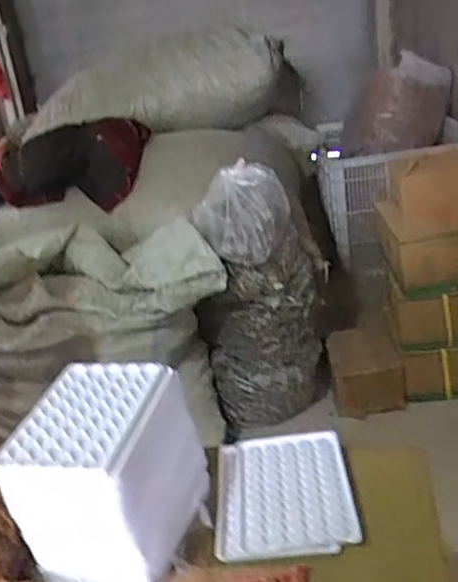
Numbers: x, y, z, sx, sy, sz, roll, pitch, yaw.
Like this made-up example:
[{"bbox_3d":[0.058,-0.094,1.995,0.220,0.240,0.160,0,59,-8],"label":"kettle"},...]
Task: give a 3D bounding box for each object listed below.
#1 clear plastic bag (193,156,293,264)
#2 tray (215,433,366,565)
[{"bbox_3d":[0.033,-0.222,1.686,0.261,0.214,0.216,-6,23,5],"label":"clear plastic bag"},{"bbox_3d":[0.046,0.167,0.517,0.111,0.018,0.131,-7,23,3],"label":"tray"}]

